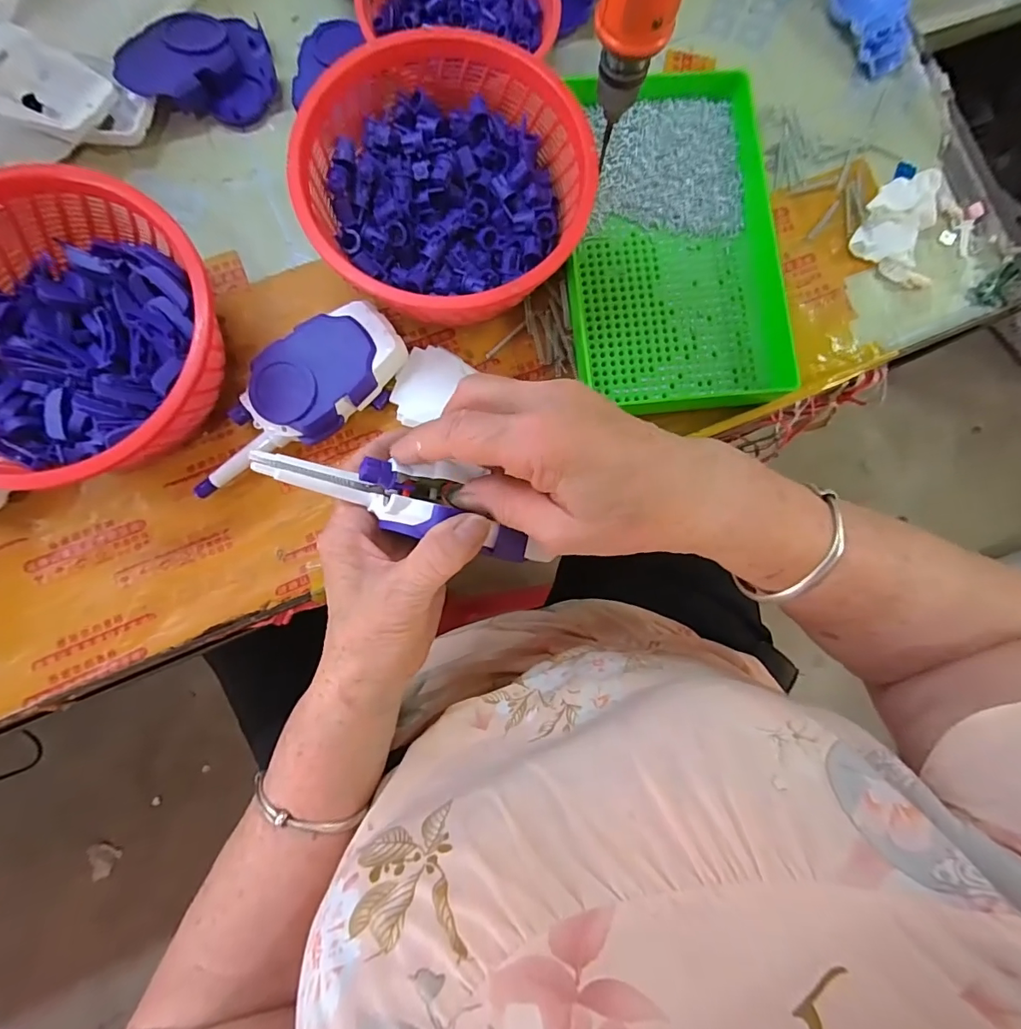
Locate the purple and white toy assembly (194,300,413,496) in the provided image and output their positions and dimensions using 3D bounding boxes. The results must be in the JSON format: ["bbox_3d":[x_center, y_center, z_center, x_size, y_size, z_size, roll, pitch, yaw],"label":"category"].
[{"bbox_3d":[-0.146,-0.080,0.322,0.158,0.029,0.062,-34,88,-8],"label":"purple and white toy assembly"}]

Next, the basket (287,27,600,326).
[{"bbox_3d":[-0.040,-0.212,0.317,0.176,0.066,0.161,1,84,-5],"label":"basket"}]

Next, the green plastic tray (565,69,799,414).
[{"bbox_3d":[0.114,-0.201,0.350,0.139,0.032,0.243,-6,85,-6],"label":"green plastic tray"}]

